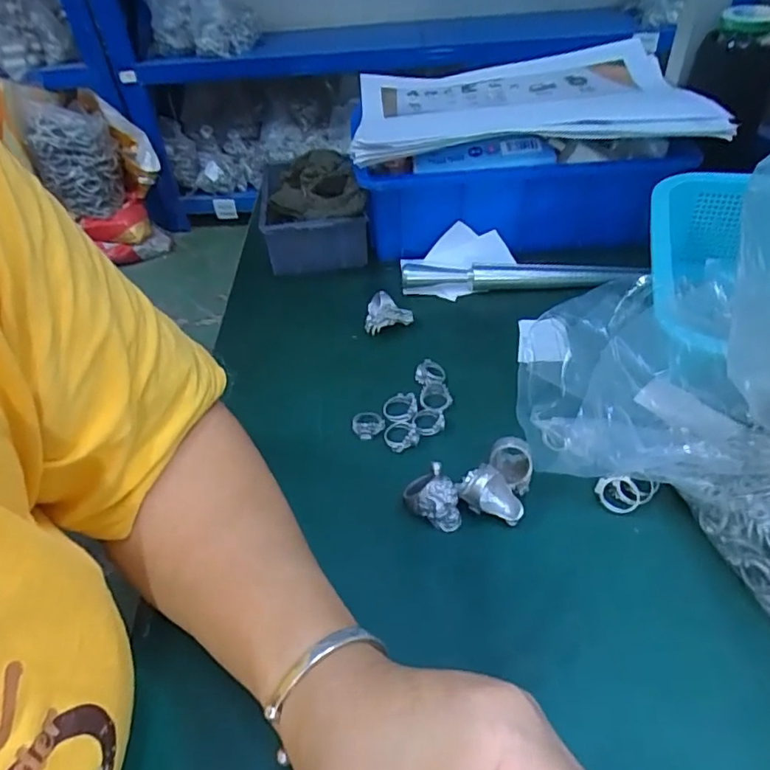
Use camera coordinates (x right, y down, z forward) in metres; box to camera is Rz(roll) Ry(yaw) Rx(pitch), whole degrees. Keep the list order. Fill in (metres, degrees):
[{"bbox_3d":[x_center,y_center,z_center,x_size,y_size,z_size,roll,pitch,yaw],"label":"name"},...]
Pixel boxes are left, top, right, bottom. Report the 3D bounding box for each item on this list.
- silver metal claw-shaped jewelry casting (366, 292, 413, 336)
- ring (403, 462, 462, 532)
[{"bbox_3d":[0.003,-0.055,0.445,0.036,0.033,0.021,1,44,5],"label":"silver metal claw-shaped jewelry casting"},{"bbox_3d":[0.028,0.067,0.319,0.024,0.030,0.028,-26,48,-21],"label":"ring"}]

